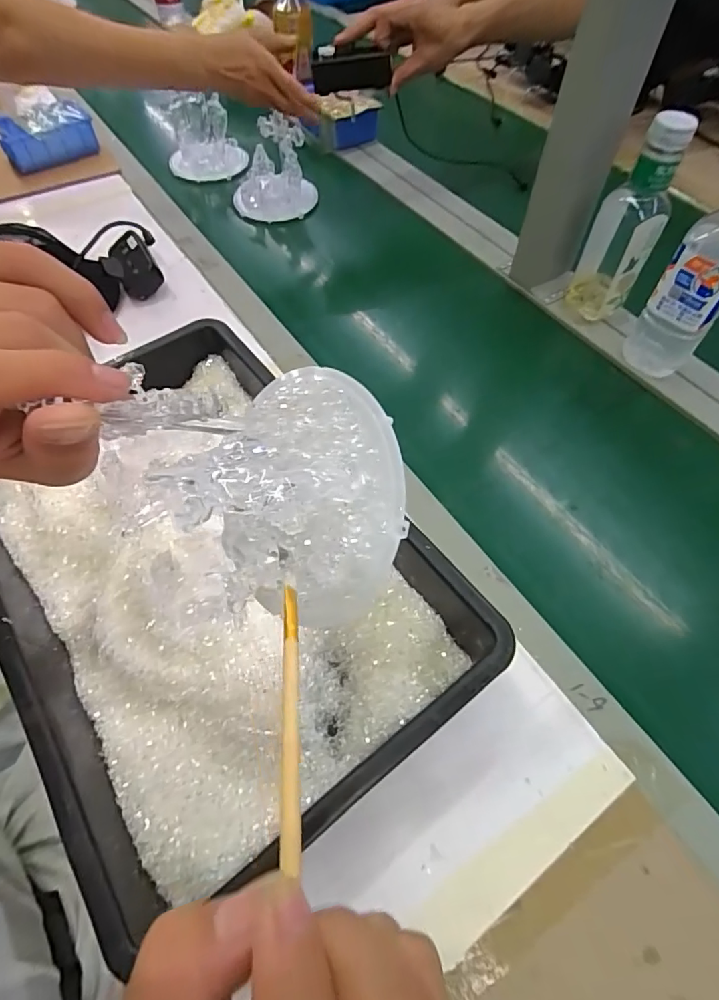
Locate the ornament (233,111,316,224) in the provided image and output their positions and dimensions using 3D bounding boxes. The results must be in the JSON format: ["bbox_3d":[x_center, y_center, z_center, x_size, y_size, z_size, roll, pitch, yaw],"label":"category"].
[{"bbox_3d":[-0.134,-0.498,0.735,0.123,0.097,0.100,-9,58,-6],"label":"ornament"}]

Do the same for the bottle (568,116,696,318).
[{"bbox_3d":[0.302,-0.313,0.554,0.070,0.207,0.074,20,60,12],"label":"bottle"}]

